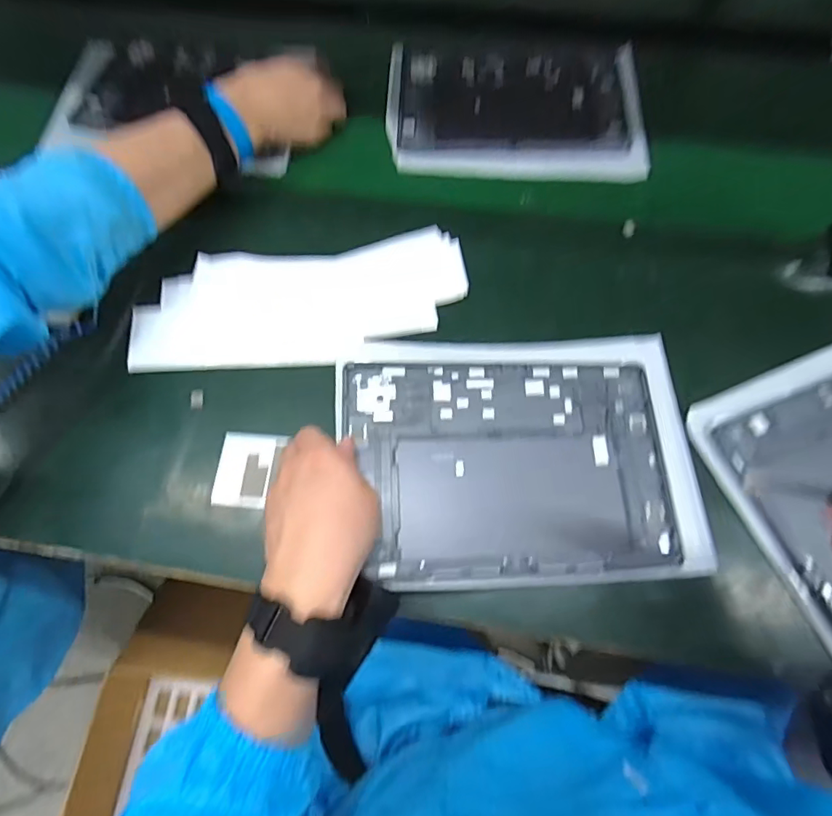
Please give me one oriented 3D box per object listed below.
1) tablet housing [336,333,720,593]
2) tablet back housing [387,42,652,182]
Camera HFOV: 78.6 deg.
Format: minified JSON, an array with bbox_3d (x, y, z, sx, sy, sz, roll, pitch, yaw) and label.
[{"bbox_3d":[0.084,0.036,0.404,0.274,0.009,0.195,-2,70,-7],"label":"tablet housing"},{"bbox_3d":[0.113,-0.350,0.589,0.284,0.010,0.218,3,67,3],"label":"tablet back housing"}]

